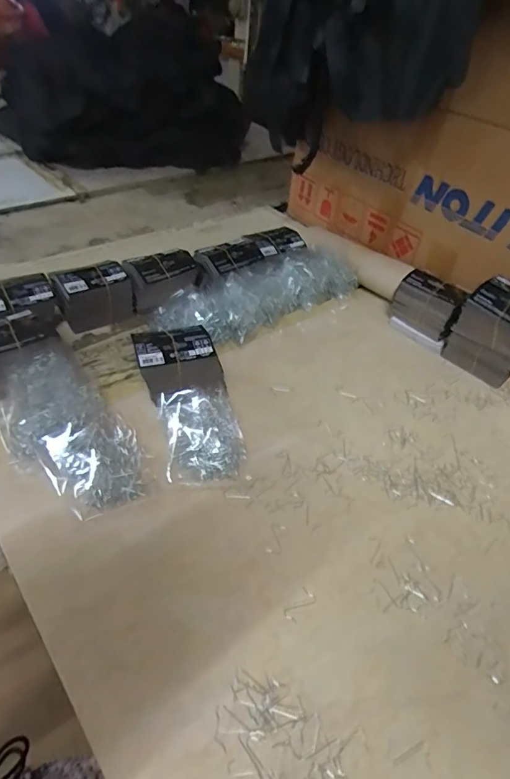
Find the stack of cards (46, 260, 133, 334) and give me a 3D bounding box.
[{"bbox_3d":[-0.244,-0.139,0.696,0.108,0.083,0.048,-24,53,-28],"label":"stack of cards"}]

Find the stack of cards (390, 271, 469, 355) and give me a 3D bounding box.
[{"bbox_3d":[0.286,-0.132,0.756,0.062,0.086,0.118,-31,56,-32],"label":"stack of cards"}]

